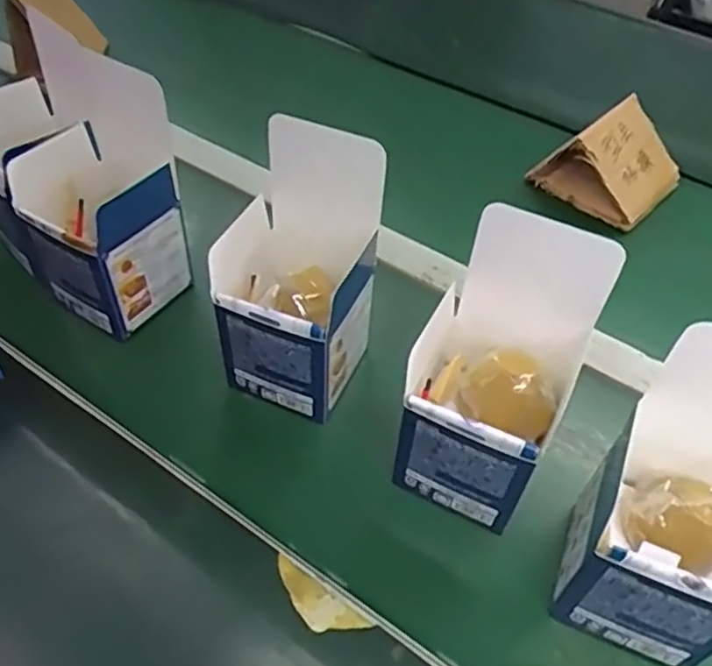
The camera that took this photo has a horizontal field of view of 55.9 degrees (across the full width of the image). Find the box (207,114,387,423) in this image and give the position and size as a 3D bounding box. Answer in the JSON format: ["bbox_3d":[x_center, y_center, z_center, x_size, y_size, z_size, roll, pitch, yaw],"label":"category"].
[{"bbox_3d":[-0.038,-0.039,0.448,0.092,0.170,0.095,19,51,13],"label":"box"}]

